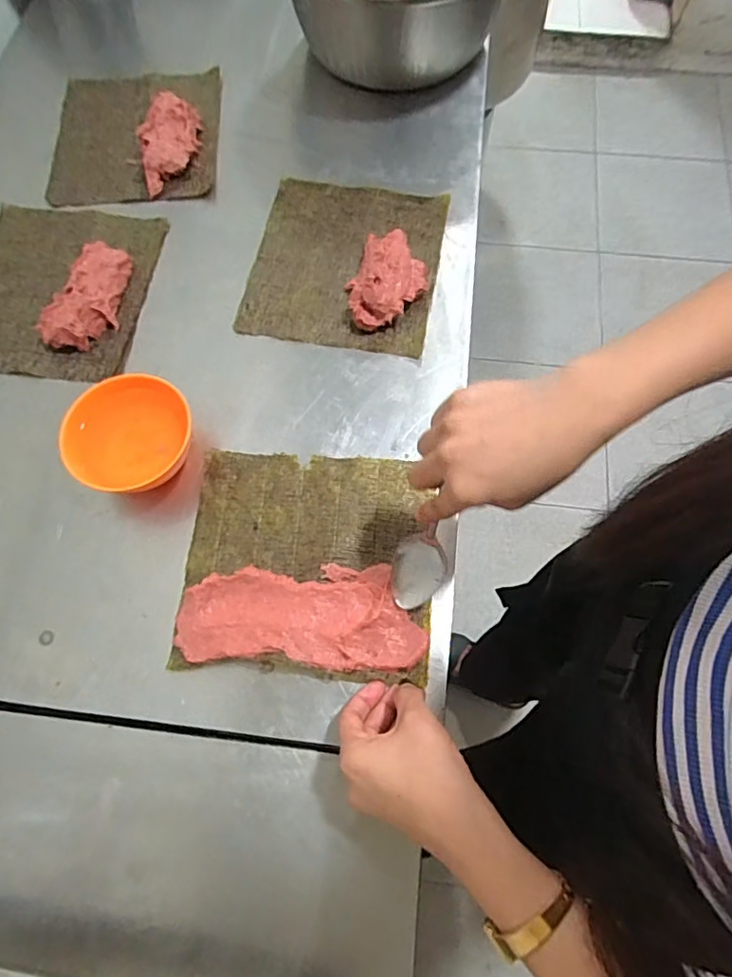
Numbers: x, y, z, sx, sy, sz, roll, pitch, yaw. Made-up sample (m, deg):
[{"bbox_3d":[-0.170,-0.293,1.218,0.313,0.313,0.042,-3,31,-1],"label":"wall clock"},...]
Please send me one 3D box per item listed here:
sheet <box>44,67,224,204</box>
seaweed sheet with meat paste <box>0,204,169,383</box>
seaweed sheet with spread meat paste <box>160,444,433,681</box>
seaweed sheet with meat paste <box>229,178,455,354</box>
[{"bbox_3d":[-0.261,-0.406,0.605,0.181,0.032,0.190,-1,70,1],"label":"sheet"},{"bbox_3d":[-0.314,-0.206,0.535,0.184,0.028,0.198,6,70,3],"label":"seaweed sheet with meat paste"},{"bbox_3d":[-0.049,0.056,0.440,0.193,0.019,0.183,3,70,2],"label":"seaweed sheet with spread meat paste"},{"bbox_3d":[-0.020,-0.236,0.538,0.180,0.032,0.200,10,70,5],"label":"seaweed sheet with meat paste"}]

